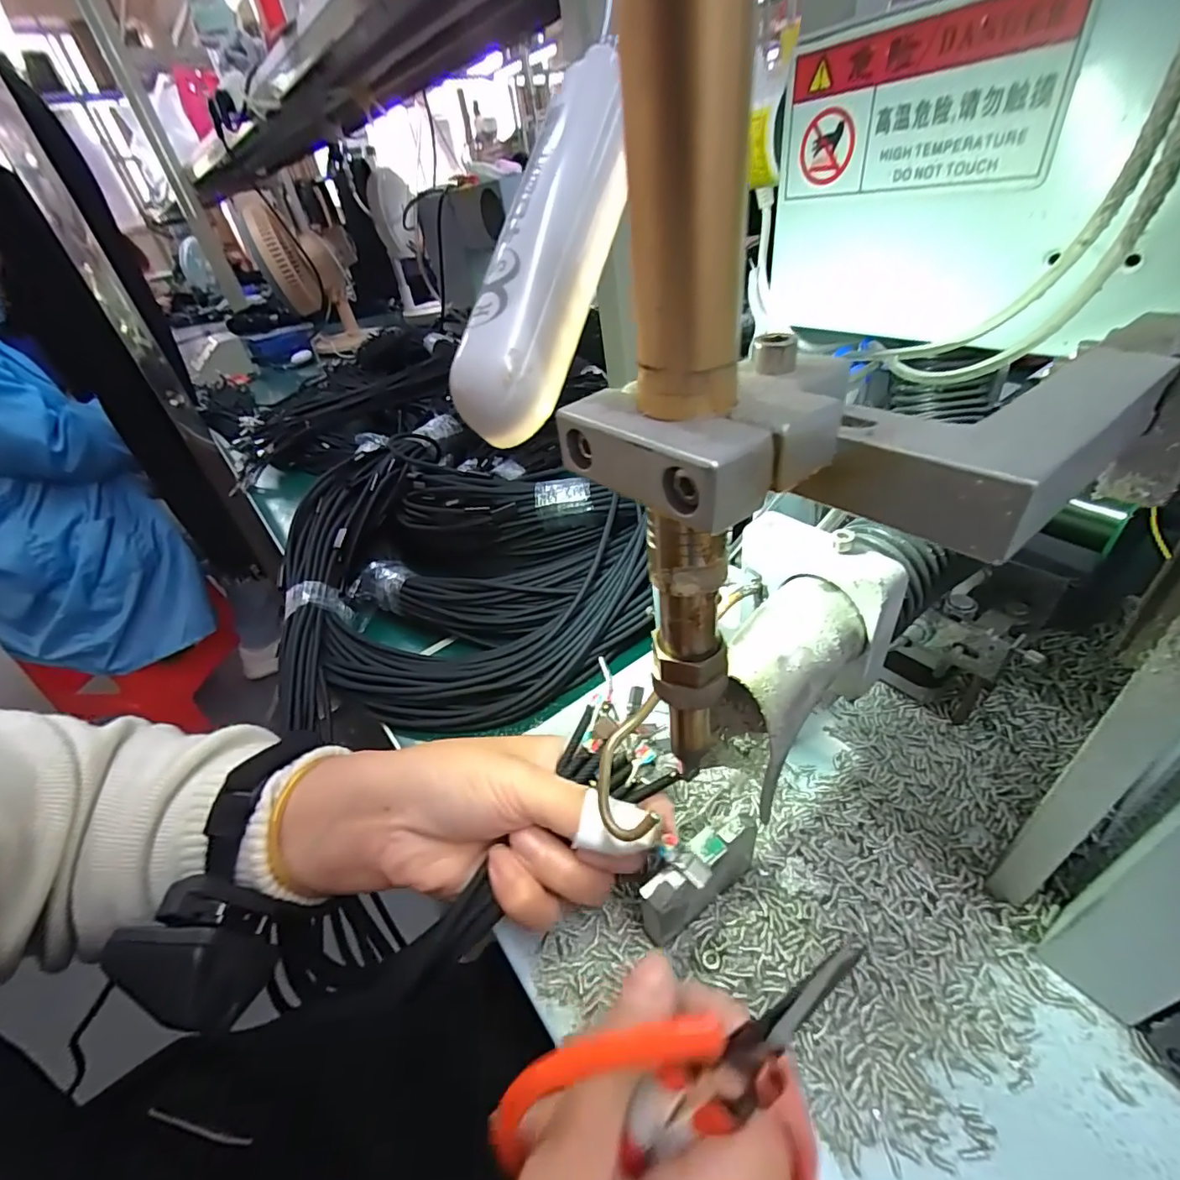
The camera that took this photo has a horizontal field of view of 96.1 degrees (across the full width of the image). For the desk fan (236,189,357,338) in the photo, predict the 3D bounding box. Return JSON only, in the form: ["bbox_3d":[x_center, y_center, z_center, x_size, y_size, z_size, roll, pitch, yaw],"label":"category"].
[{"bbox_3d":[-0.752,-0.847,1.425,0.229,0.307,0.216,-24,40,-18],"label":"desk fan"}]

